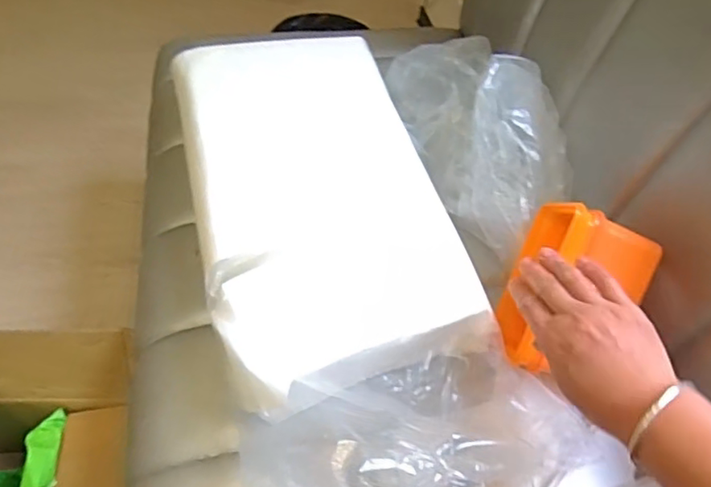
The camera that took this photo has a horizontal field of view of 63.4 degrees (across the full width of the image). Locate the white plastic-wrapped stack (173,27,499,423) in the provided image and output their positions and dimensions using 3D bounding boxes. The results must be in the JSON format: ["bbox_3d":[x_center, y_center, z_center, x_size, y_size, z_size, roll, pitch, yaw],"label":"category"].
[{"bbox_3d":[-0.051,-0.077,0.662,0.269,0.042,0.545,-9,53,-13],"label":"white plastic-wrapped stack"}]

